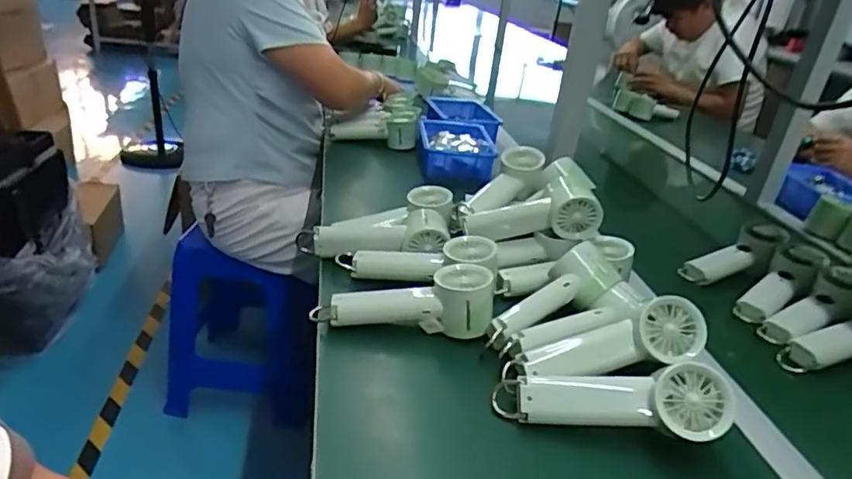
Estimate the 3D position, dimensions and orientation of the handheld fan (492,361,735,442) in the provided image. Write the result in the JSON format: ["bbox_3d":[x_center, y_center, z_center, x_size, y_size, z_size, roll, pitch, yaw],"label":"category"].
[{"bbox_3d":[0.157,0.138,0.486,0.196,0.051,0.050,-3,25,14],"label":"handheld fan"}]

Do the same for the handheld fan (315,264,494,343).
[{"bbox_3d":[-0.023,0.068,0.616,0.193,0.052,0.068,-4,26,7],"label":"handheld fan"}]

